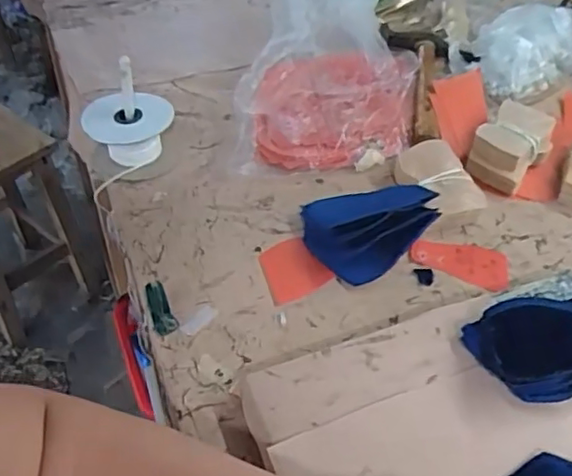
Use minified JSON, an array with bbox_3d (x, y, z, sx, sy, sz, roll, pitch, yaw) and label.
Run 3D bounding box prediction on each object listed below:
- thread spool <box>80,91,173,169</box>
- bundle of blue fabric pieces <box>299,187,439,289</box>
[{"bbox_3d":[-0.164,-0.113,0.649,0.091,0.061,0.073,-10,45,-10],"label":"thread spool"},{"bbox_3d":[0.079,-0.010,0.561,0.120,0.043,0.102,-6,44,-6],"label":"bundle of blue fabric pieces"}]

